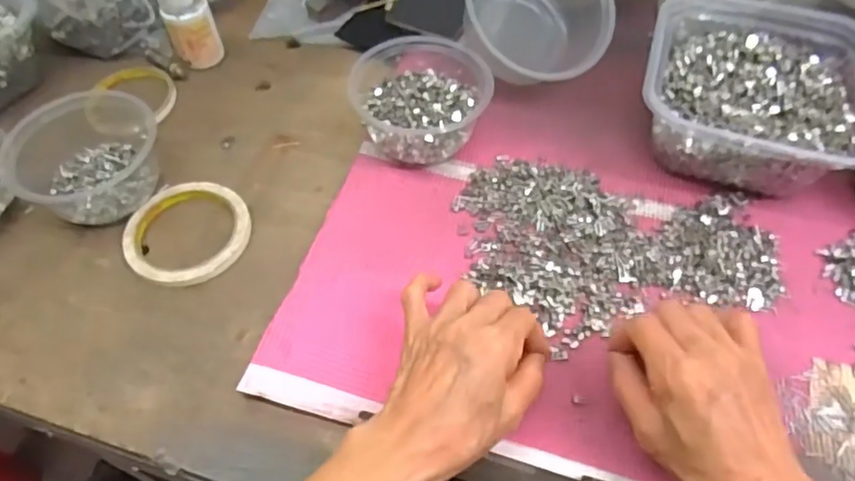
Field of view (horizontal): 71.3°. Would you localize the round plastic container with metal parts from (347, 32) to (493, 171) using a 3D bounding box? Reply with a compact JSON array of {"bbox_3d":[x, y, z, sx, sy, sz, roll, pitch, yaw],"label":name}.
[{"bbox_3d":[-0.009,-0.123,0.516,0.114,0.061,0.117,-31,61,-16],"label":"round plastic container with metal parts"}]

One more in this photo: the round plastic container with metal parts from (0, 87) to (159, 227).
[{"bbox_3d":[-0.289,-0.077,0.499,0.137,0.055,0.122,28,60,19],"label":"round plastic container with metal parts"}]

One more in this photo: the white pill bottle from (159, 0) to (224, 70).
[{"bbox_3d":[-0.231,-0.212,0.583,0.044,0.083,0.043,-20,58,-10],"label":"white pill bottle"}]

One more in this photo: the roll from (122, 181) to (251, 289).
[{"bbox_3d":[-0.194,-0.006,0.486,0.099,0.010,0.094,-1,55,1],"label":"roll"}]

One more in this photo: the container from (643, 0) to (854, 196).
[{"bbox_3d":[0.269,-0.126,0.495,0.174,0.062,0.177,18,58,13],"label":"container"}]

